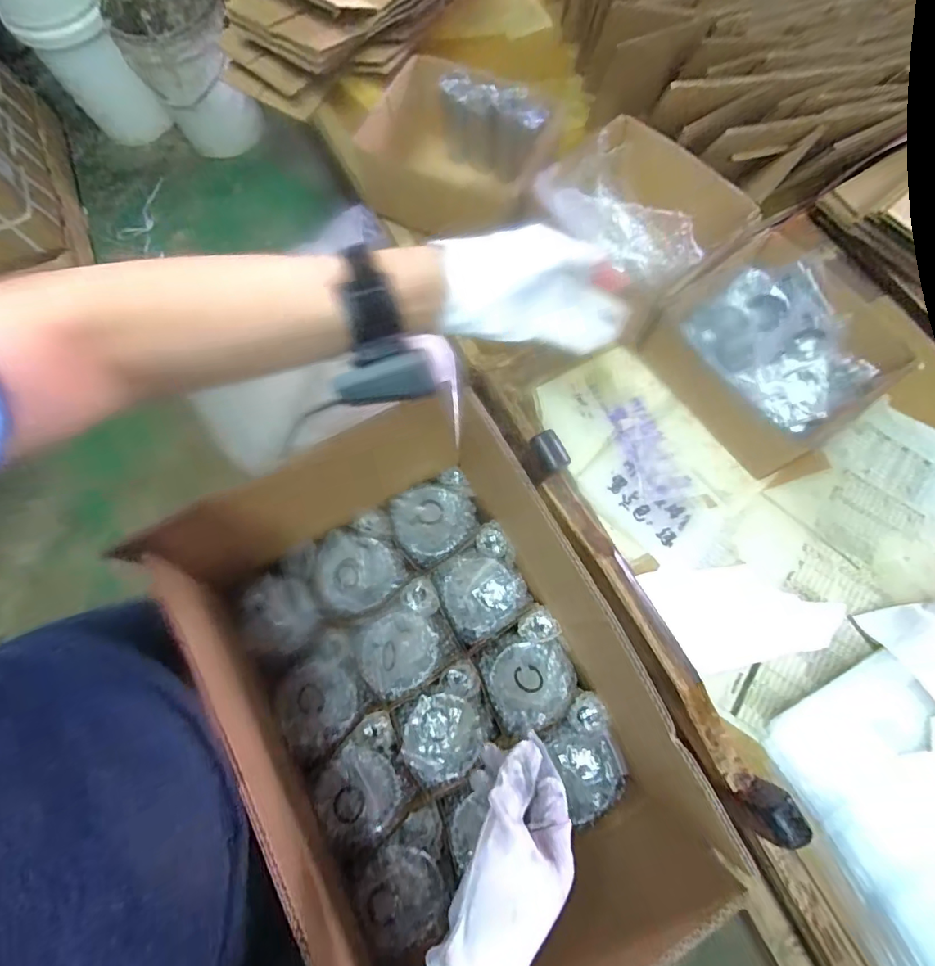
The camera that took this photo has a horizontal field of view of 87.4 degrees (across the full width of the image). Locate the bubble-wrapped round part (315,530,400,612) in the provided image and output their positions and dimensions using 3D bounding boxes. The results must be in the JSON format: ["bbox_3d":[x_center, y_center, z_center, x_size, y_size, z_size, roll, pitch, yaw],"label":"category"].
[{"bbox_3d":[-0.137,0.105,0.604,0.090,0.034,0.099,0,75,2],"label":"bubble-wrapped round part"}]

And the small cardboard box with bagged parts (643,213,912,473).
[{"bbox_3d":[0.313,-0.137,0.499,0.165,0.079,0.201,-38,77,-8],"label":"small cardboard box with bagged parts"}]

